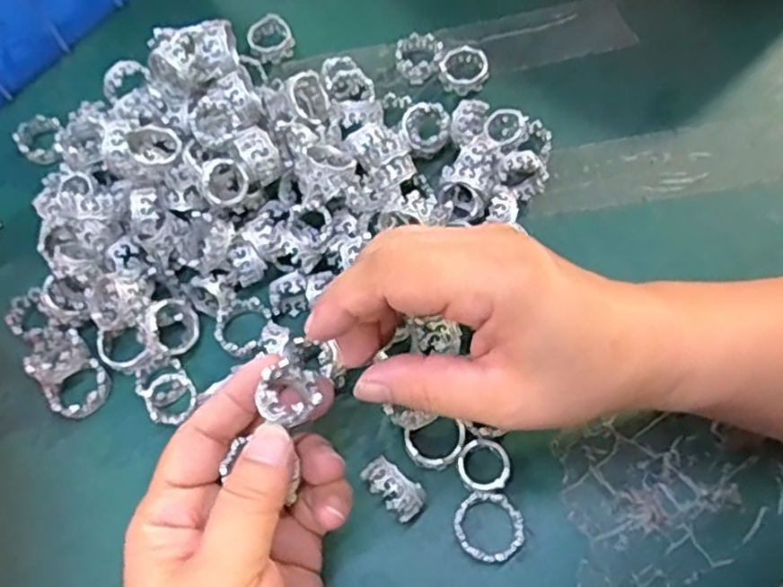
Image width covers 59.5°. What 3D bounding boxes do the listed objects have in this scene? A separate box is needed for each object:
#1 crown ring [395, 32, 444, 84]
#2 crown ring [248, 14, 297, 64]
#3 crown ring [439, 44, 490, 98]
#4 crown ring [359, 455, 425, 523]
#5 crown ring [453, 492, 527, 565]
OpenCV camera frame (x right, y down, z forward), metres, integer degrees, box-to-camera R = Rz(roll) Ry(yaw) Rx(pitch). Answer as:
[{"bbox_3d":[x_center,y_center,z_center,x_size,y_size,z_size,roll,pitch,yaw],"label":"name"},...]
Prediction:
[{"bbox_3d":[0.016,-0.139,0.404,0.025,0.012,0.029,11,66,9],"label":"crown ring"},{"bbox_3d":[-0.073,-0.154,0.417,0.026,0.012,0.027,-1,64,3],"label":"crown ring"},{"bbox_3d":[0.042,-0.129,0.395,0.028,0.011,0.029,-1,64,3],"label":"crown ring"},{"bbox_3d":[0.001,0.083,0.290,0.027,0.024,0.014,38,72,19],"label":"crown ring"},{"bbox_3d":[0.041,0.097,0.287,0.028,0.011,0.028,-1,64,3],"label":"crown ring"}]

